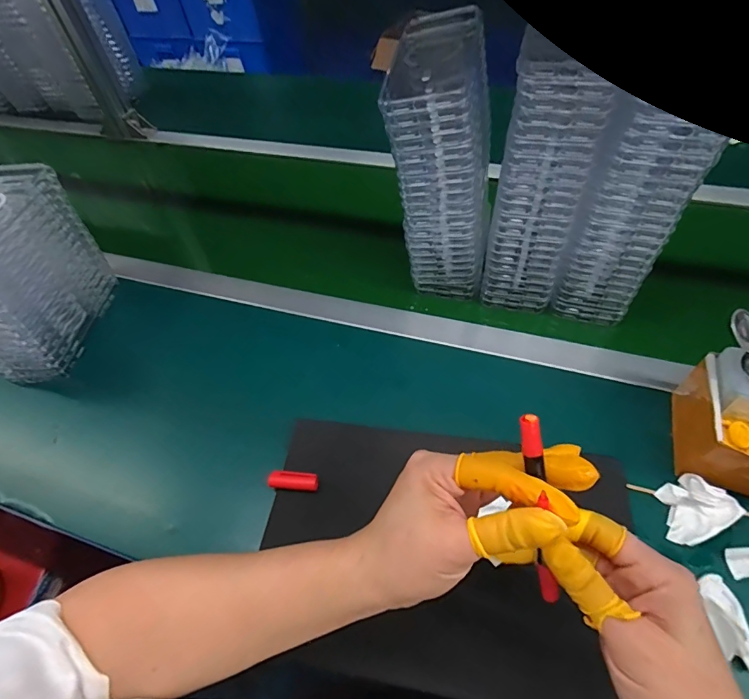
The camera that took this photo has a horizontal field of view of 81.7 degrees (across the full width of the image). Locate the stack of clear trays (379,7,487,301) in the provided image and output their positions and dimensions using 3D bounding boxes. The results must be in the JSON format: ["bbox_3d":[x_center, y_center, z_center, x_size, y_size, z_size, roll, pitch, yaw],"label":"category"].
[{"bbox_3d":[0.068,-0.188,0.477,0.102,0.235,0.127,0,53,6],"label":"stack of clear trays"}]

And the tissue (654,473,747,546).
[{"bbox_3d":[0.262,0.130,0.356,0.051,0.022,0.045,-22,54,-11],"label":"tissue"}]

